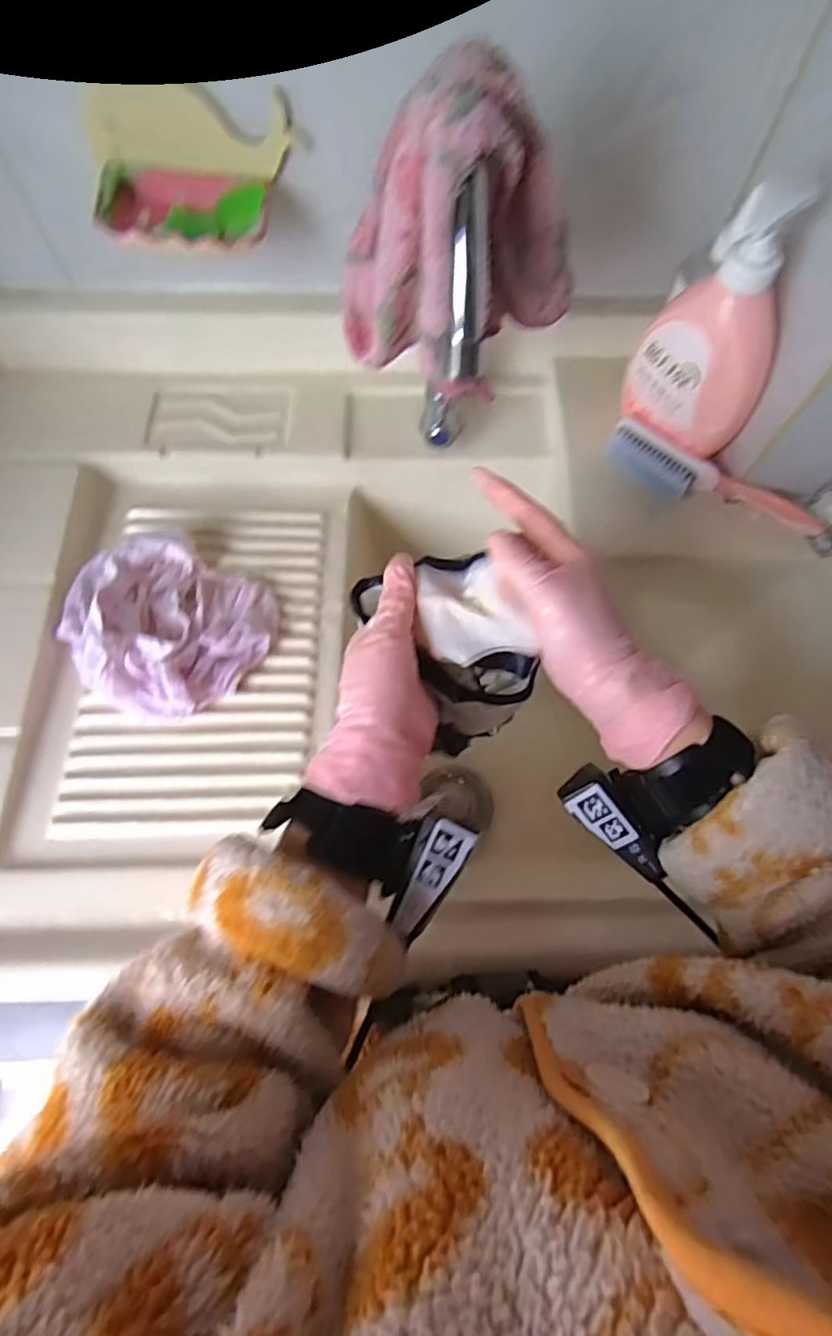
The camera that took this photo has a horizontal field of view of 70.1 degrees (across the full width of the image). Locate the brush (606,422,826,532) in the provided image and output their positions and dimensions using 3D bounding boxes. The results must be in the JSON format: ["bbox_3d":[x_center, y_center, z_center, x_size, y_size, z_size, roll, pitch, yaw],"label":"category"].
[{"bbox_3d":[0.258,-0.161,0.515,0.188,0.032,0.043,22,70,8],"label":"brush"}]

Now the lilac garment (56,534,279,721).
[{"bbox_3d":[-0.215,-0.038,0.496,0.166,0.052,0.151,0,69,0],"label":"lilac garment"}]

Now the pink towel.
[{"bbox_3d":[0.022,-0.257,0.337,0.109,0.136,0.123,40,74,14],"label":"pink towel"}]

